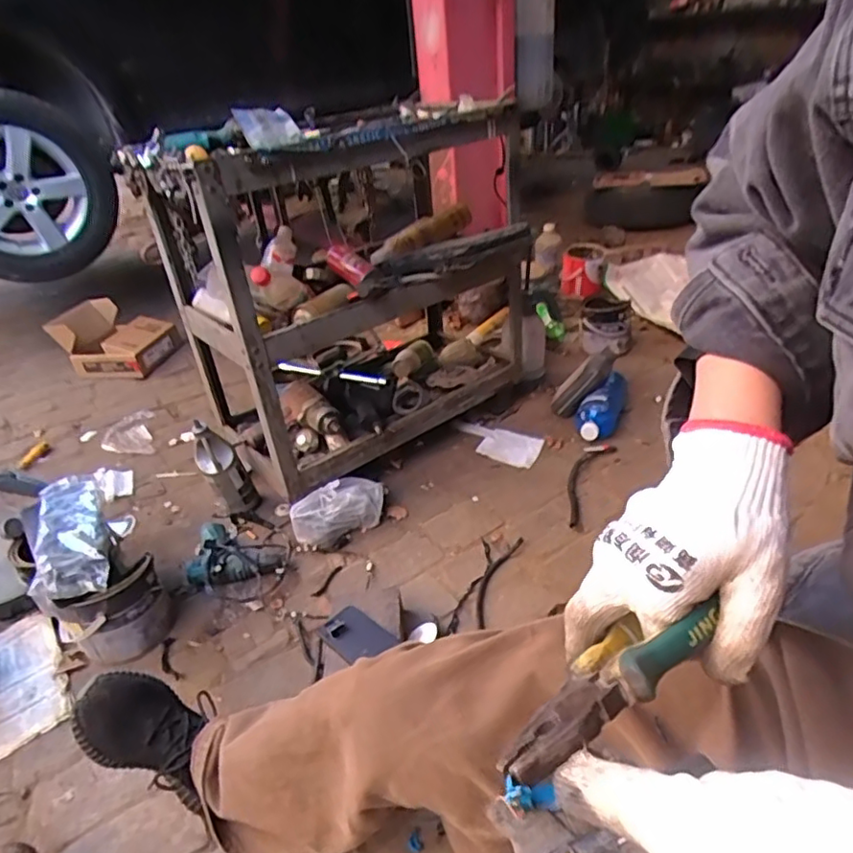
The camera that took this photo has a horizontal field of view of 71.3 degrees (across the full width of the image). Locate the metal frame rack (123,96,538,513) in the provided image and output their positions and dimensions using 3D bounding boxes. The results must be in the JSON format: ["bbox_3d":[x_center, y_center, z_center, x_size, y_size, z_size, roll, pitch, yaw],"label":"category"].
[{"bbox_3d":[-0.093,-0.311,1.281,0.855,0.610,0.425,-30,39,-34],"label":"metal frame rack"}]

